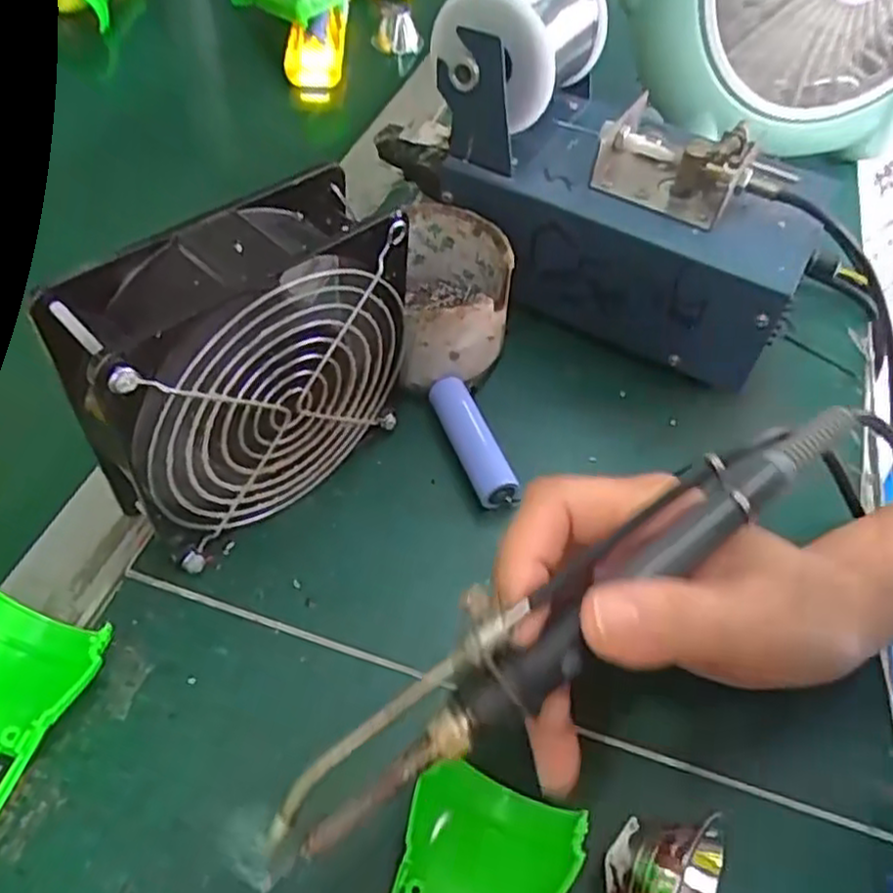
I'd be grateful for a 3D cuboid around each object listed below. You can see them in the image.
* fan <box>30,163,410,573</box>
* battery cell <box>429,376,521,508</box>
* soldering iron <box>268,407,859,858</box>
[{"bbox_3d":[-0.075,-0.023,0.274,0.044,0.122,0.122,39,57,23],"label":"fan"},{"bbox_3d":[0.012,-0.002,0.332,0.018,0.019,0.065,-14,54,-17],"label":"battery cell"},{"bbox_3d":[0.038,0.042,0.208,0.203,0.024,0.026,-34,61,-11],"label":"soldering iron"}]

